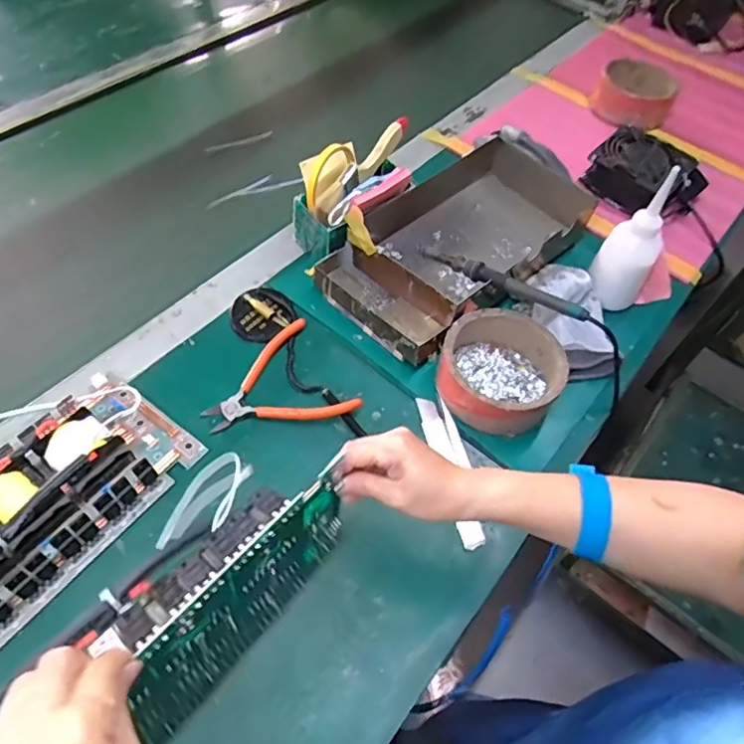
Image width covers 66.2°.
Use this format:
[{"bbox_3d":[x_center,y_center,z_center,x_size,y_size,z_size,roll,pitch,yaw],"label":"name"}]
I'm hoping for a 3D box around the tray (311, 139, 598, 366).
[{"bbox_3d":[0.104,-0.159,0.689,0.176,0.062,0.330,39,61,20],"label":"tray"}]

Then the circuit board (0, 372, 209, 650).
[{"bbox_3d":[-0.290,0.116,0.466,0.128,0.058,0.278,34,60,17],"label":"circuit board"}]

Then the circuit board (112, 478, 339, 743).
[{"bbox_3d":[-0.123,0.175,0.365,0.043,0.135,0.264,35,60,18],"label":"circuit board"}]

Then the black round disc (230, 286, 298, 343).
[{"bbox_3d":[-0.121,-0.067,0.632,0.065,0.016,0.072,38,61,19],"label":"black round disc"}]

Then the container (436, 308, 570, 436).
[{"bbox_3d":[0.131,-0.002,0.589,0.120,0.053,0.114,2,56,-3],"label":"container"}]

